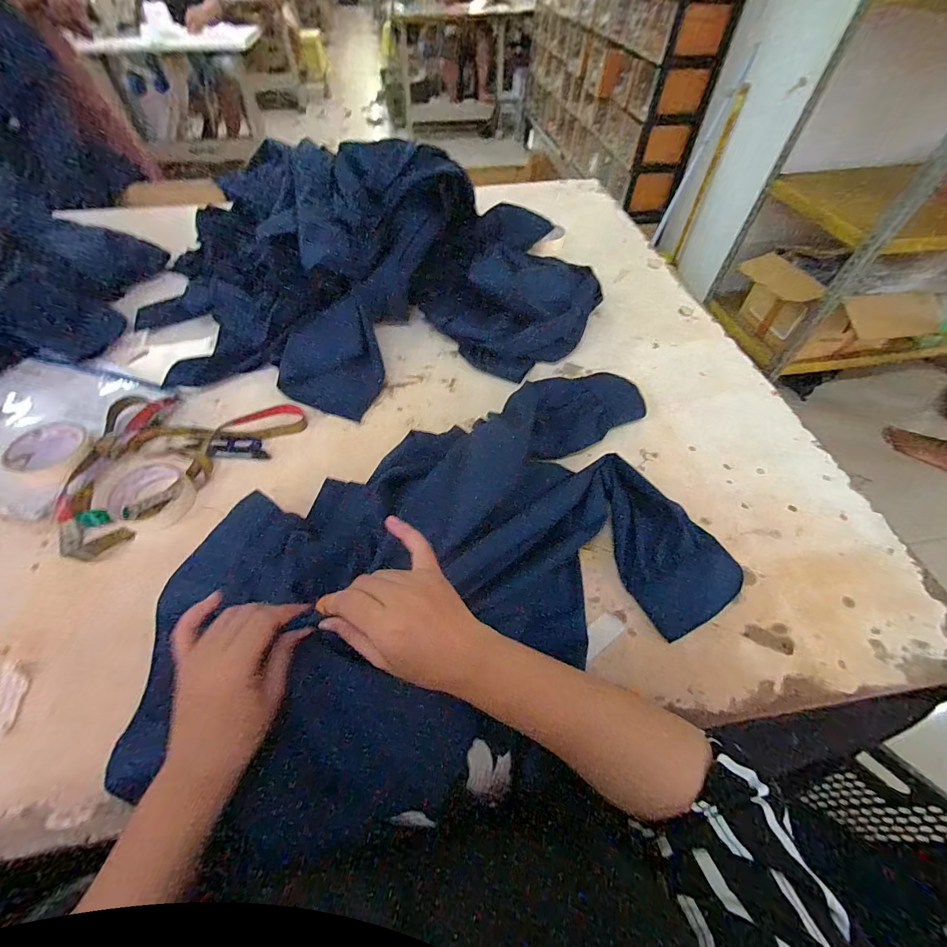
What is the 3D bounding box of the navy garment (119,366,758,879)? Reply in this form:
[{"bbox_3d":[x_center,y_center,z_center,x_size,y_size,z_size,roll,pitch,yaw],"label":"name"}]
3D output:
[{"bbox_3d":[-0.007,0.070,0.412,0.578,0.083,0.334,-24,57,-17],"label":"navy garment"}]

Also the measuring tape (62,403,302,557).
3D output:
[{"bbox_3d":[-0.397,-0.043,0.534,0.188,0.032,0.293,37,62,24],"label":"measuring tape"}]

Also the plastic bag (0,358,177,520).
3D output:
[{"bbox_3d":[-0.600,-0.072,0.559,0.296,0.037,0.249,13,53,17],"label":"plastic bag"}]

